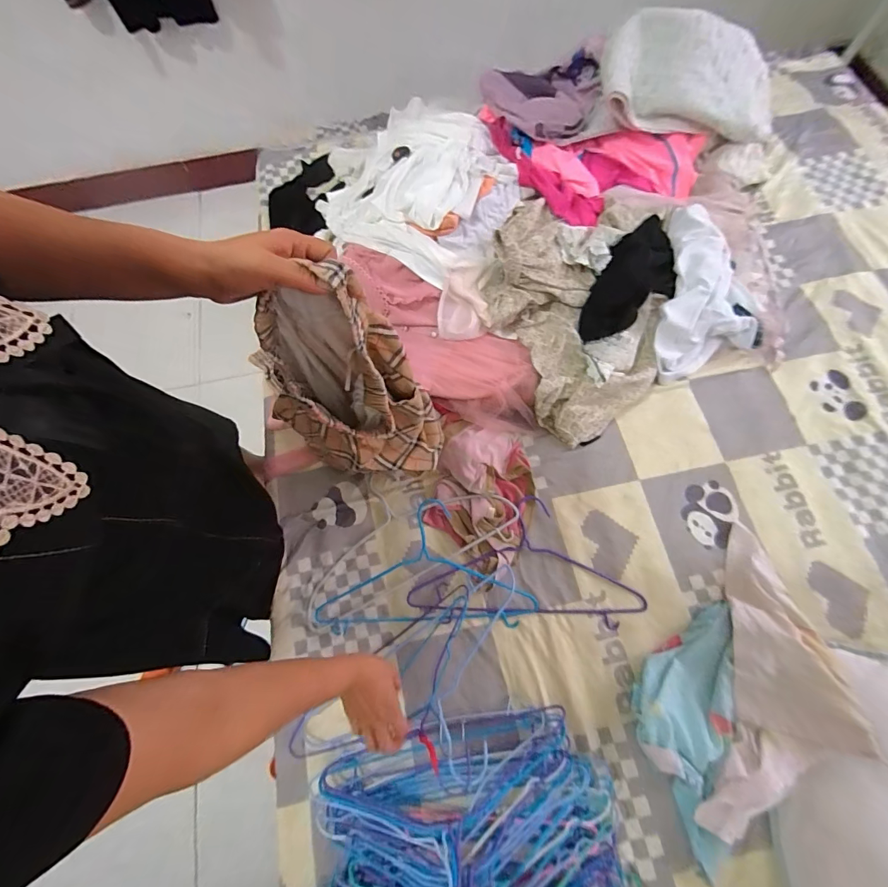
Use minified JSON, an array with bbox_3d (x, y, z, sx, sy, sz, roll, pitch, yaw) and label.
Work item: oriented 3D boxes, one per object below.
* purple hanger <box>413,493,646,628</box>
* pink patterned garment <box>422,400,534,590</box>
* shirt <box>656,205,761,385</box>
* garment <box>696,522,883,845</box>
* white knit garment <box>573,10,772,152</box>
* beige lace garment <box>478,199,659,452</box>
[{"bbox_3d":[0.158,0.213,0.736,0.425,0.020,0.221,5,73,1],"label":"purple hanger"},{"bbox_3d":[0.065,0.097,0.764,0.221,0.046,0.311,11,74,5],"label":"pink patterned garment"},{"bbox_3d":[0.587,-0.342,0.872,0.216,0.073,0.437,11,74,5],"label":"shirt"},{"bbox_3d":[0.532,0.378,0.623,0.152,0.103,0.464,19,73,9],"label":"garment"},{"bbox_3d":[0.559,-0.838,0.911,0.469,0.180,0.174,-7,70,0],"label":"white knit garment"},{"bbox_3d":[0.286,-0.265,0.813,0.380,0.152,0.479,-14,73,-2],"label":"beige lace garment"}]

